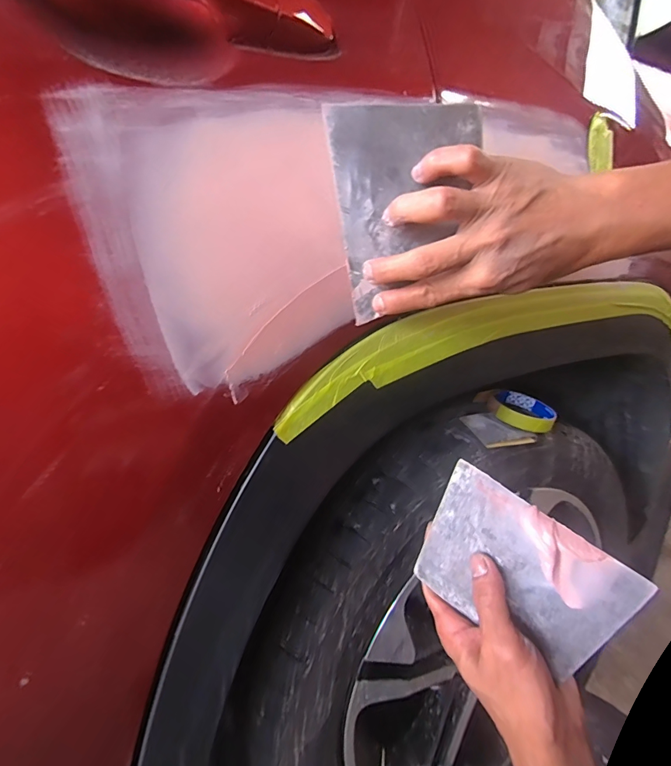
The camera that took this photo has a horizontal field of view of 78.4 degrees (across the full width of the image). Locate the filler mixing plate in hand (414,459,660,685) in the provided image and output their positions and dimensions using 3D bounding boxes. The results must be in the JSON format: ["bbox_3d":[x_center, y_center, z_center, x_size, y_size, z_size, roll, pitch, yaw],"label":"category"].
[{"bbox_3d":[0.130,0.135,0.300,0.136,0.093,0.008,34,-1,30],"label":"filler mixing plate in hand"}]

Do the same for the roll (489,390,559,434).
[{"bbox_3d":[0.244,0.036,0.541,0.081,0.021,0.085,25,25,25],"label":"roll"}]

